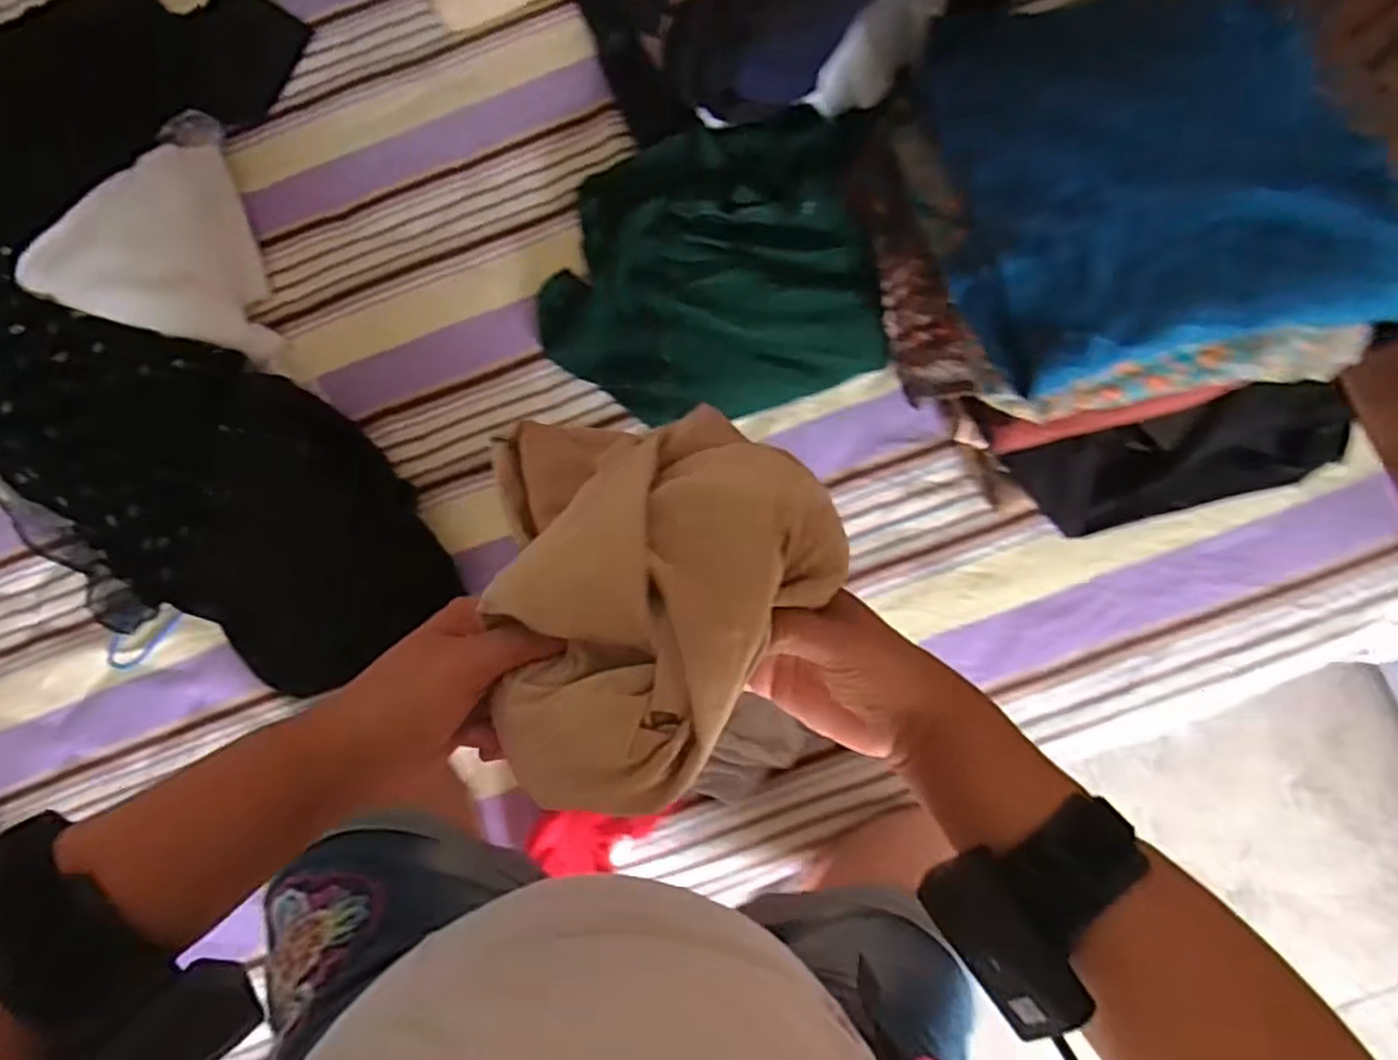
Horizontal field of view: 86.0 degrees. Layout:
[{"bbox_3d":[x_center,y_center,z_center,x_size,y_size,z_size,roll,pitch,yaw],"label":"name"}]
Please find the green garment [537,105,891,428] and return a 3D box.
[{"bbox_3d":[0.007,-0.264,0.778,0.363,0.087,0.291,-15,81,2],"label":"green garment"}]

